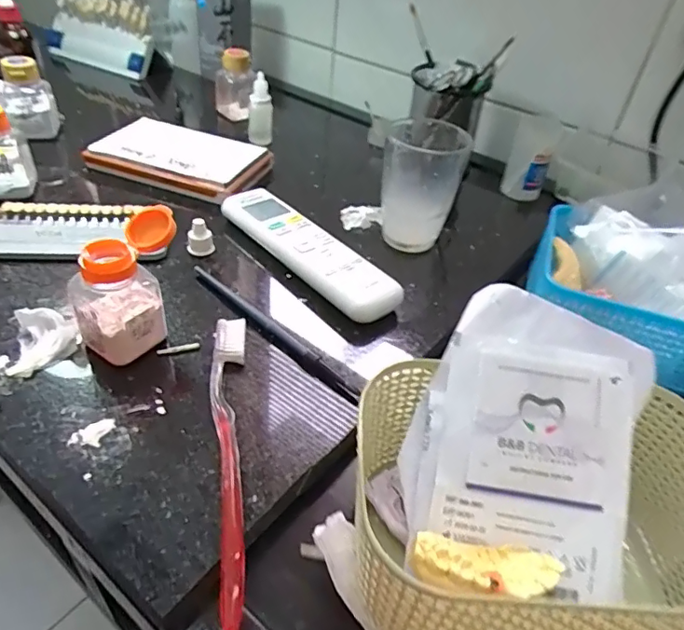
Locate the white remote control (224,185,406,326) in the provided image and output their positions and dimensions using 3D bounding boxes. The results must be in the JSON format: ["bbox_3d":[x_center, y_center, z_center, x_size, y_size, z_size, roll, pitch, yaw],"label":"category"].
[{"bbox_3d":[-0.029,-0.053,0.415,0.042,0.021,0.176,-27,51,-33],"label":"white remote control"}]

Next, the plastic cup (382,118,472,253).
[{"bbox_3d":[0.067,-0.112,0.440,0.062,0.095,0.077,13,41,7],"label":"plastic cup"}]

